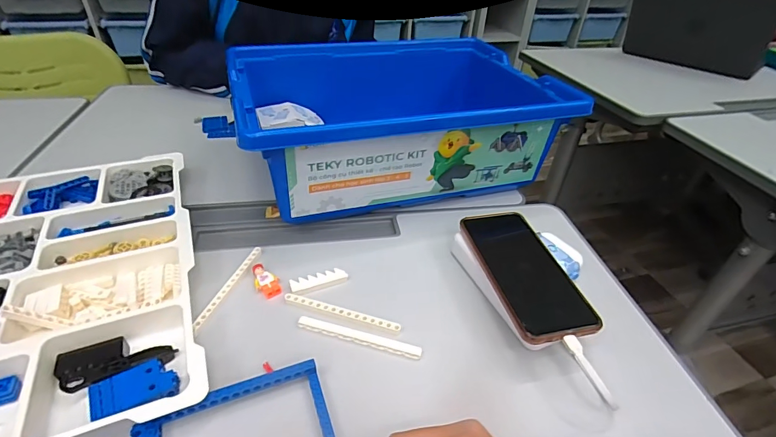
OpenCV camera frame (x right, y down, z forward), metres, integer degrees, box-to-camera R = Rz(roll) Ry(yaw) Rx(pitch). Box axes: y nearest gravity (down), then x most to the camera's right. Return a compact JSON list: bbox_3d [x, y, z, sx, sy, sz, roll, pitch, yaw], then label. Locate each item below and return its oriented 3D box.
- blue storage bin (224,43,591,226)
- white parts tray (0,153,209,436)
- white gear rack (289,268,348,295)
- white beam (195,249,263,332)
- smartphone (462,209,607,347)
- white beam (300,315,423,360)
[{"bbox_3d":[0.005,-0.141,0.581,0.398,0.138,0.294,-10,40,-16],"label":"blue storage bin"},{"bbox_3d":[-0.328,0.057,0.384,0.258,0.037,0.365,-13,41,-19],"label":"white parts tray"},{"bbox_3d":[-0.071,0.064,0.419,0.059,0.004,0.018,-13,41,-19],"label":"white gear rack"},{"bbox_3d":[-0.161,0.067,0.409,0.010,0.005,0.113,13,40,12],"label":"white beam"},{"bbox_3d":[0.134,0.048,0.401,0.078,0.007,0.161,-5,39,-10],"label":"smartphone"},{"bbox_3d":[-0.027,0.110,0.374,0.116,0.005,0.012,11,39,10],"label":"white beam"}]

